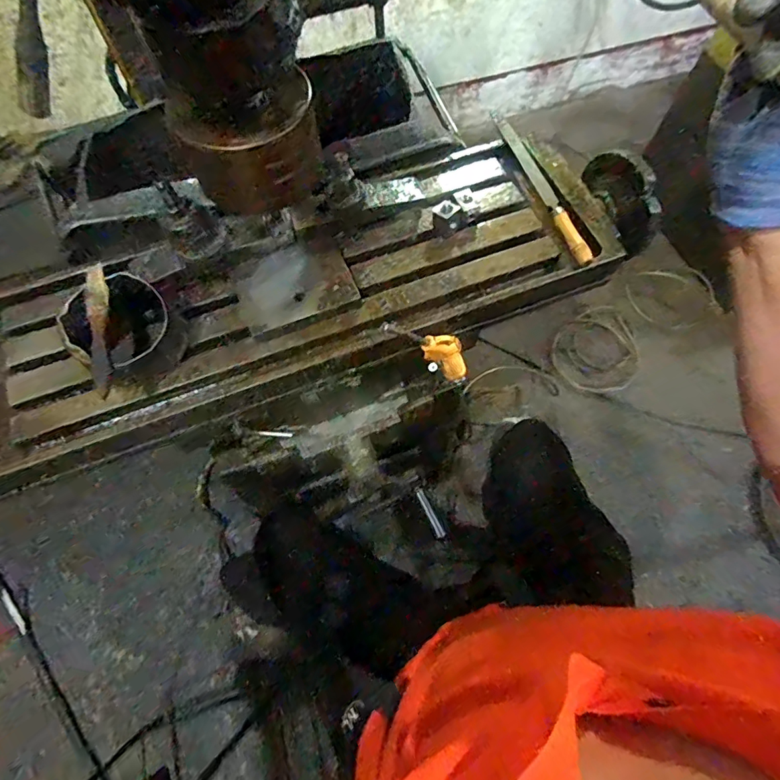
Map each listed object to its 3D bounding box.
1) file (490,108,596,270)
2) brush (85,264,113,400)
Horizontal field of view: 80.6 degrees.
[{"bbox_3d":[0.196,-0.279,0.606,0.021,0.022,0.286,-14,67,-6],"label":"file"},{"bbox_3d":[-0.297,-0.066,0.474,0.019,0.034,0.142,-11,67,-5],"label":"brush"}]

